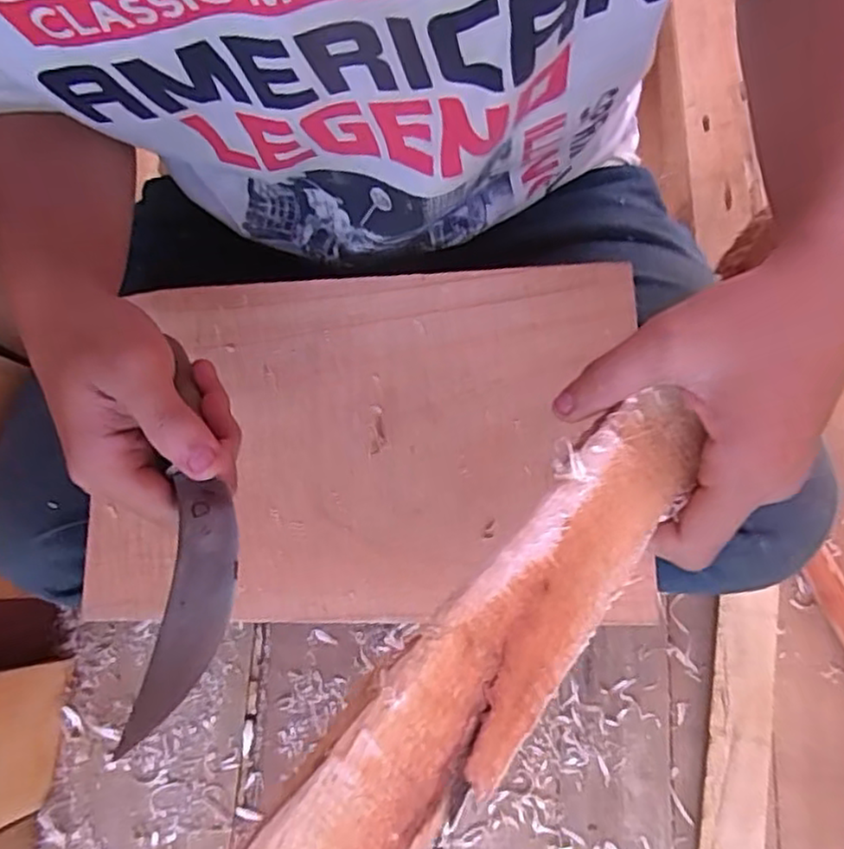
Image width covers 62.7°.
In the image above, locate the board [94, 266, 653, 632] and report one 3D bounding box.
[{"bbox_3d":[-0.042,0.010,0.408,0.311,0.007,0.201,-2,79,7],"label":"board"}]

